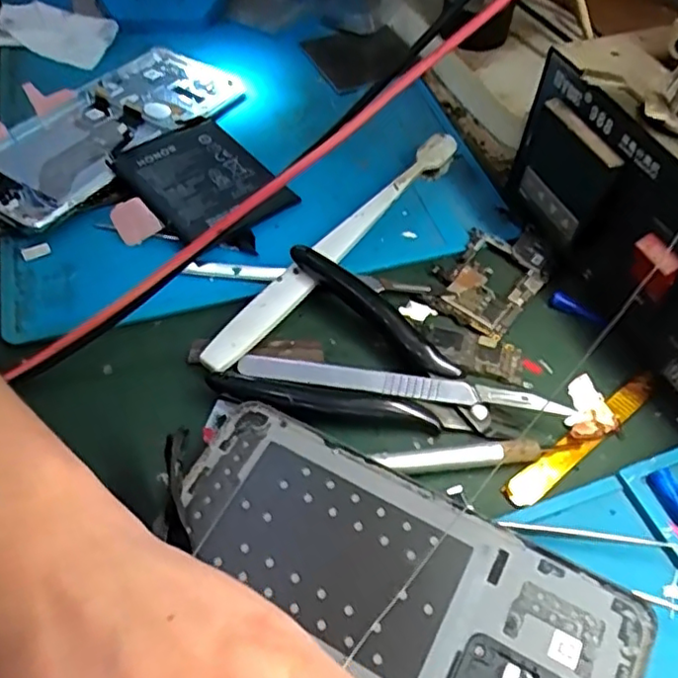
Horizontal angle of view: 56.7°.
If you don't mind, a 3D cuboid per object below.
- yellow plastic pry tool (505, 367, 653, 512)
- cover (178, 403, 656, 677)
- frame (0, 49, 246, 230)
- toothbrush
[{"bbox_3d":[0.098,0.039,0.248,0.085,0.005,0.012,-31,59,-24],"label":"yellow plastic pry tool"},{"bbox_3d":[0.016,0.080,0.205,0.155,0.010,0.069,26,55,17],"label":"cover"},{"bbox_3d":[-0.124,-0.113,0.336,0.065,0.015,0.152,30,56,21],"label":"frame"},{"bbox_3d":[0.002,-0.047,0.296,0.014,0.018,0.177,32,57,21],"label":"toothbrush"}]

